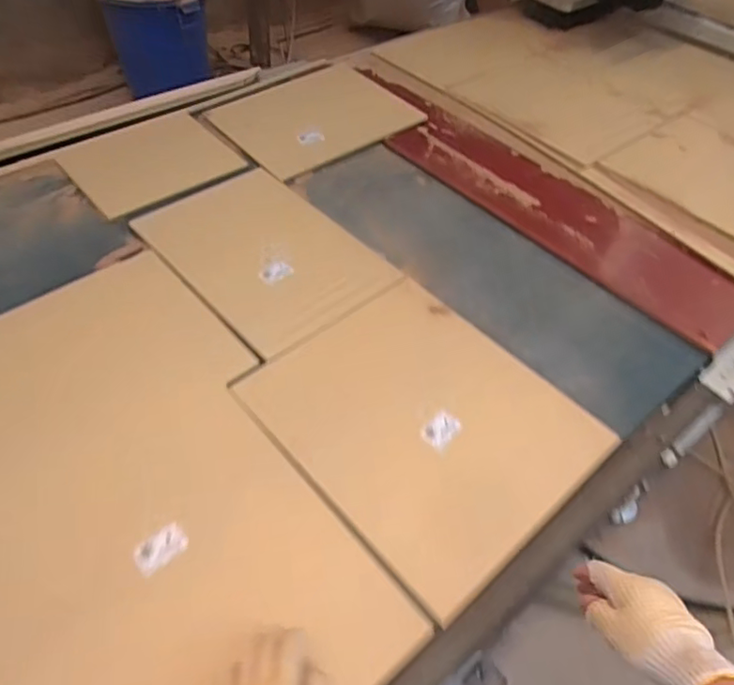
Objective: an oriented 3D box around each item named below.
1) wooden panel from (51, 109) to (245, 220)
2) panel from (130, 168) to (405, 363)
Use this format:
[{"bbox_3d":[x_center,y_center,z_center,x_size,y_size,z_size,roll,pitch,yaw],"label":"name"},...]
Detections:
[{"bbox_3d":[-0.480,-0.406,1.296,0.337,0.012,0.260,-36,64,-30],"label":"wooden panel"},{"bbox_3d":[-0.203,-0.183,1.119,0.317,0.013,0.456,-35,60,-26],"label":"panel"}]

